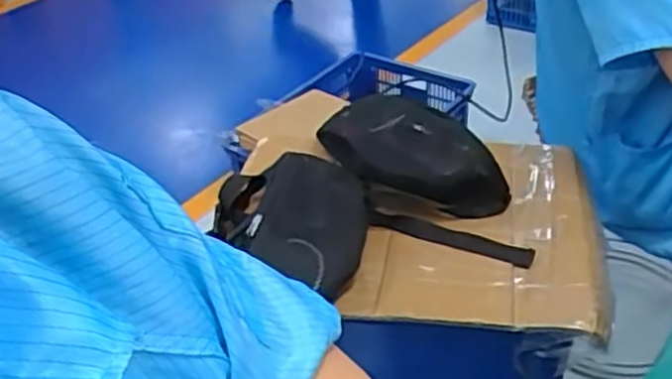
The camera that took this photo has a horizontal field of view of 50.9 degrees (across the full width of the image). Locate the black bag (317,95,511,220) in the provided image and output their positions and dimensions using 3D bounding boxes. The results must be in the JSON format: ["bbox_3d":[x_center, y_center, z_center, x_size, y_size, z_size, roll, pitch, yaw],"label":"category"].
[{"bbox_3d":[0.091,-0.048,0.933,0.131,0.074,0.277,-33,44,-31],"label":"black bag"}]

